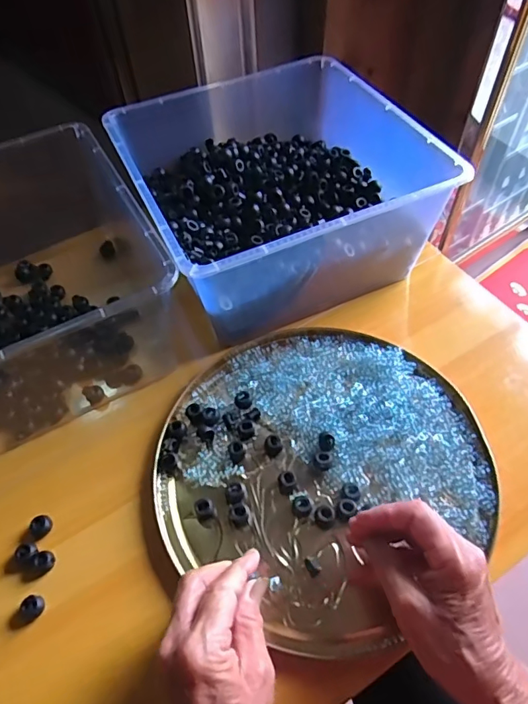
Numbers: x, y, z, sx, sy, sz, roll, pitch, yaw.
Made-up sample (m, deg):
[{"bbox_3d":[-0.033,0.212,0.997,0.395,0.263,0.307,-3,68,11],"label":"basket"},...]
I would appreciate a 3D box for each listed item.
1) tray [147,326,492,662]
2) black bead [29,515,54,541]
[{"bbox_3d":[0.048,0.095,0.452,0.282,0.030,0.276,-1,54,2],"label":"tray"},{"bbox_3d":[-0.193,0.151,0.421,0.016,0.010,0.019,19,57,15],"label":"black bead"}]

